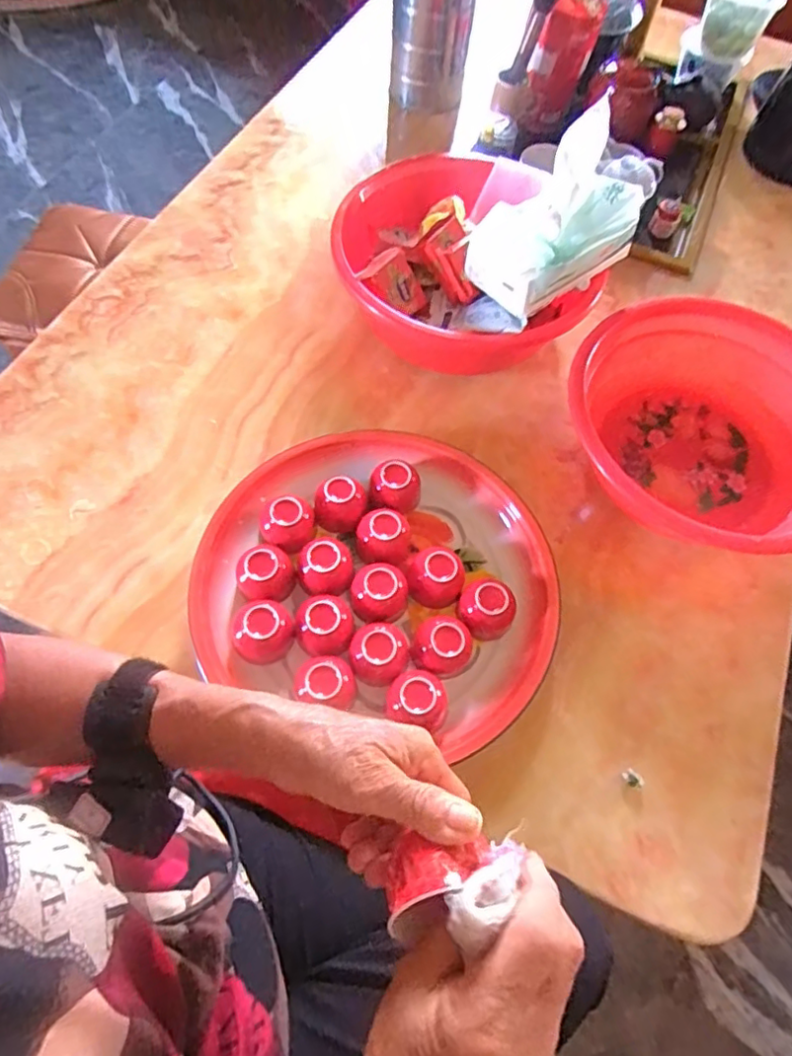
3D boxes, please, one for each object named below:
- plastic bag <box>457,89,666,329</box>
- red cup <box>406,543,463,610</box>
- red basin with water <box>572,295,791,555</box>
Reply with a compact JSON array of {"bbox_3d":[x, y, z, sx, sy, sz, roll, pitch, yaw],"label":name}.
[{"bbox_3d":[0.153,-0.303,0.599,0.191,0.148,0.101,-32,70,-18],"label":"plastic bag"},{"bbox_3d":[0.036,0.049,0.570,0.051,0.046,0.051,1,63,-3],"label":"red cup"},{"bbox_3d":[0.320,-0.096,0.627,0.278,0.107,0.288,1,63,-3],"label":"red basin with water"}]

